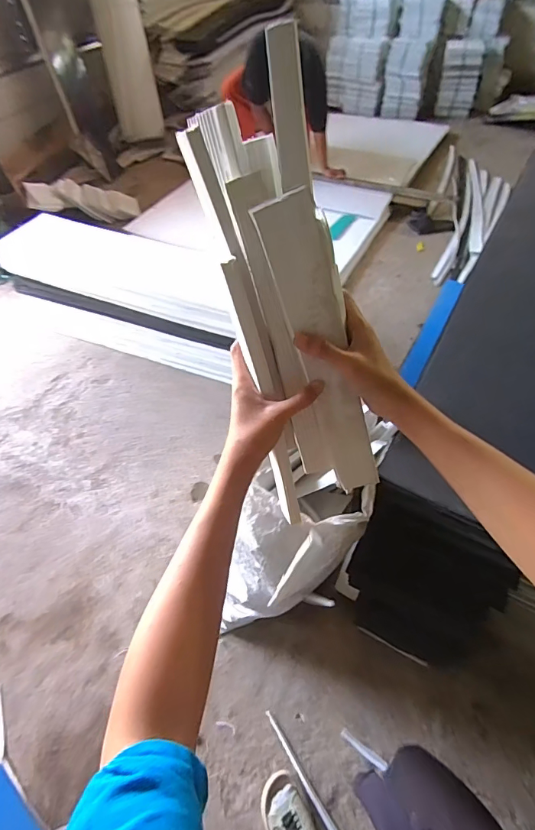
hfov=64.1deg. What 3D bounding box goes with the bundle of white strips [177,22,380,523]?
[{"bbox_3d":[0.020,-0.074,0.380,0.096,0.391,0.060,-21,26,-12],"label":"bundle of white strips"}]

